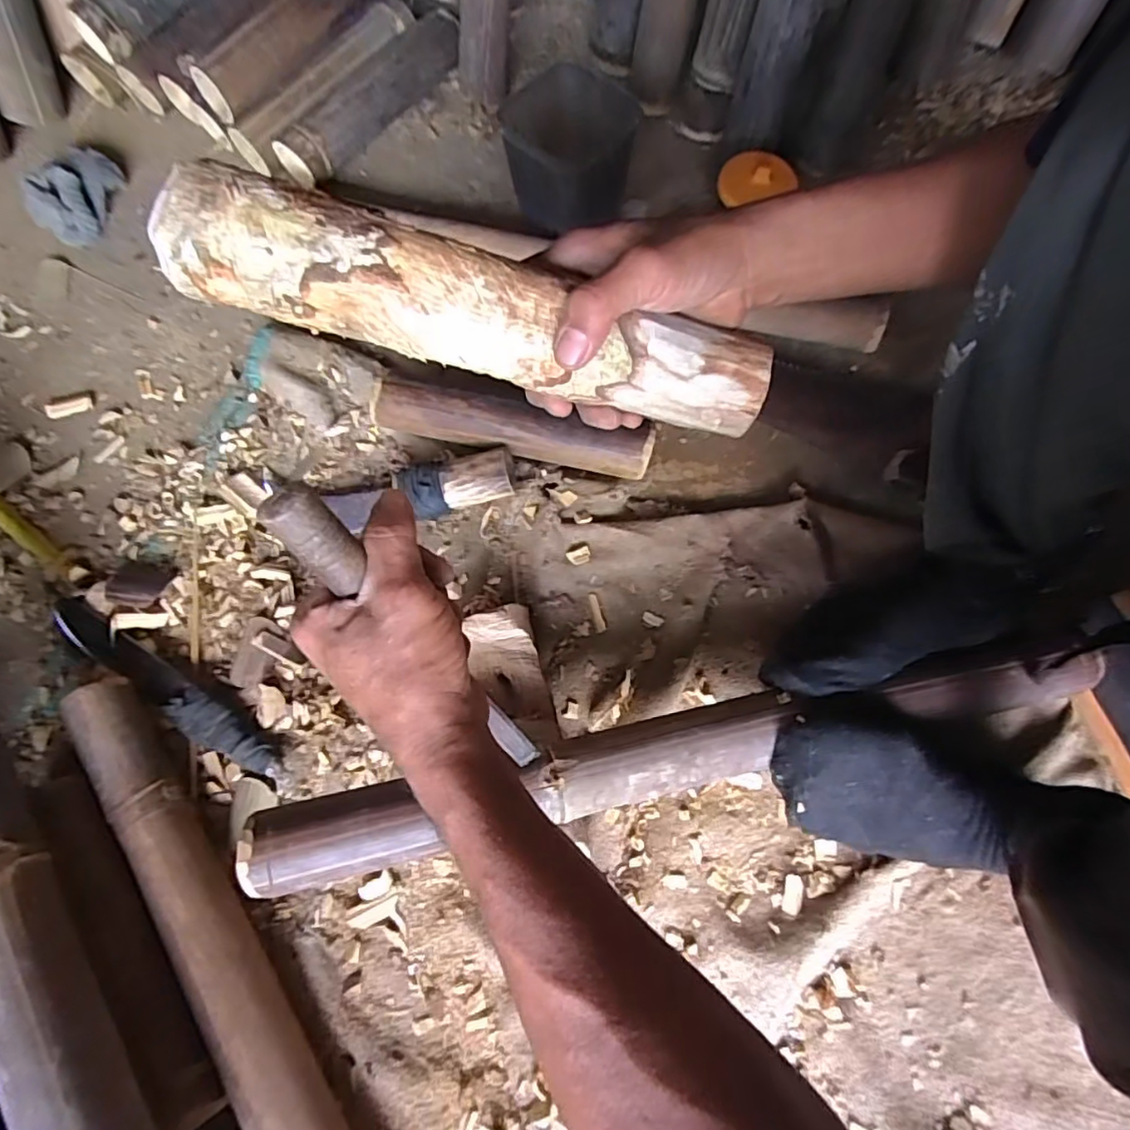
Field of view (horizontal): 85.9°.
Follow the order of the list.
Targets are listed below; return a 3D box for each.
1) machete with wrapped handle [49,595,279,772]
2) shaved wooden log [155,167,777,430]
[{"bbox_3d":[-0.353,0.104,0.531,0.255,0.022,0.034,30,74,9],"label":"machete with wrapped handle"},{"bbox_3d":[-0.035,-0.130,0.315,0.305,0.046,0.050,11,71,-15],"label":"shaved wooden log"}]

